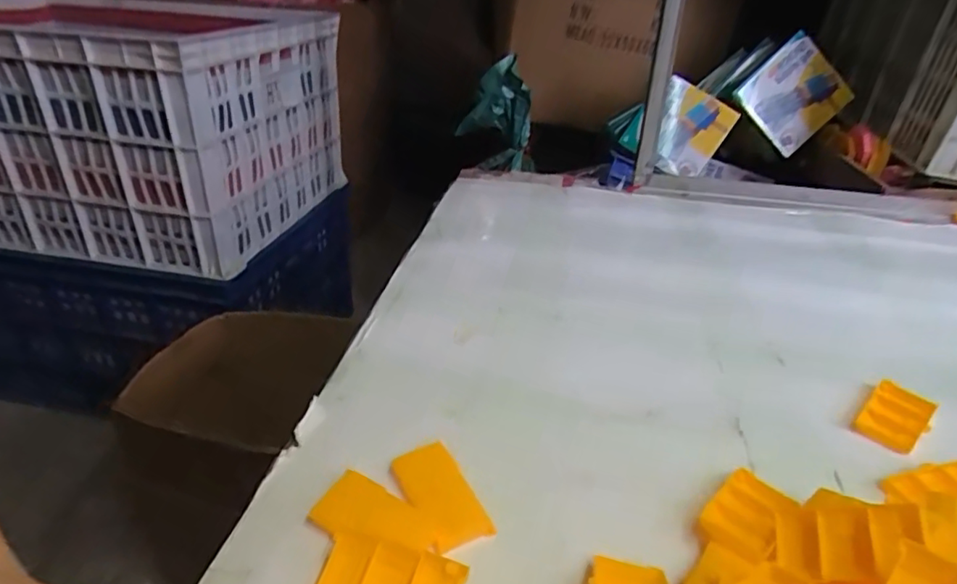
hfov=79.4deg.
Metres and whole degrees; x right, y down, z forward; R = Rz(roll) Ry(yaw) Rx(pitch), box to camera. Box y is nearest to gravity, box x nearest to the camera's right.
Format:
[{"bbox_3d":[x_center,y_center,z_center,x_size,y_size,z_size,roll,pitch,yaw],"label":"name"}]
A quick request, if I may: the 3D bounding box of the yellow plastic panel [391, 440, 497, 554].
[{"bbox_3d":[-0.022,0.112,0.320,0.033,0.009,0.068,-12,33,-26],"label":"yellow plastic panel"}]

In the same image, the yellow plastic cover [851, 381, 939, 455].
[{"bbox_3d":[0.285,0.085,0.395,0.063,0.012,0.036,-24,39,-39],"label":"yellow plastic cover"}]

